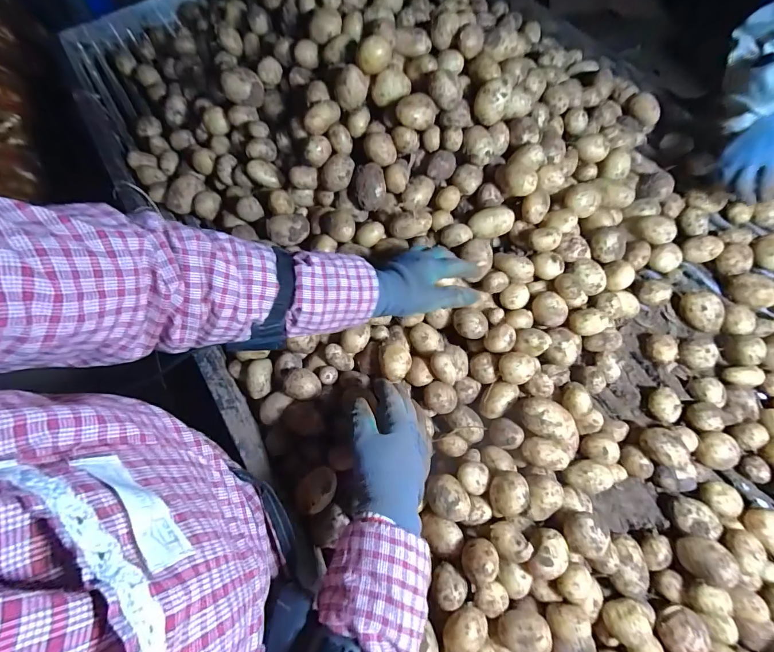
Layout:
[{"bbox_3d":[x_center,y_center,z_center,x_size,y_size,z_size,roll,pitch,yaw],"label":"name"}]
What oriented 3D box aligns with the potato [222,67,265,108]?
[{"bbox_3d":[-0.259,-0.428,0.680,0.067,0.051,0.044,-21,64,-7],"label":"potato"}]

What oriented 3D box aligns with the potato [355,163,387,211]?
[{"bbox_3d":[-0.026,-0.222,0.603,0.047,0.041,0.062,-8,66,0],"label":"potato"}]

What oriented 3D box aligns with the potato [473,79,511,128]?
[{"bbox_3d":[0.159,-0.340,0.569,0.045,0.045,0.047,19,66,12],"label":"potato"}]

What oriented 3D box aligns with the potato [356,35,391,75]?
[{"bbox_3d":[-0.019,-0.409,0.567,0.052,0.042,0.035,-13,63,-3],"label":"potato"}]

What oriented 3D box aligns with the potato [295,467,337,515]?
[{"bbox_3d":[-0.085,0.200,0.458,0.038,0.029,0.056,31,71,16],"label":"potato"}]

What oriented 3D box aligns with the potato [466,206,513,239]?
[{"bbox_3d":[0.161,-0.160,0.585,0.065,0.032,0.043,-9,104,15],"label":"potato"}]

